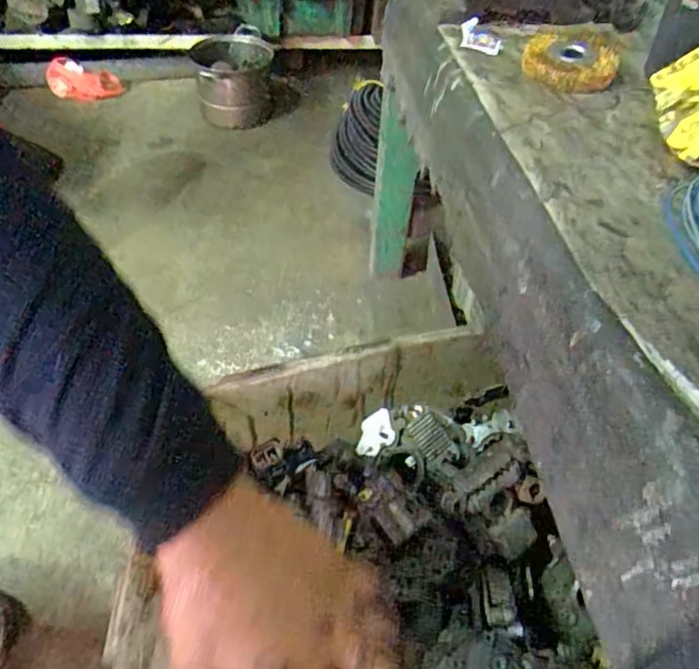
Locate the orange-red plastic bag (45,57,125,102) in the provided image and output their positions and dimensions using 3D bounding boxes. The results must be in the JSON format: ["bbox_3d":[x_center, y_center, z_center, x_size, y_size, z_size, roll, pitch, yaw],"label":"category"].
[{"bbox_3d":[-0.777,-0.738,1.632,0.215,0.097,0.079,-1,49,-4],"label":"orange-red plastic bag"}]

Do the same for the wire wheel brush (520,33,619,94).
[{"bbox_3d":[0.241,-0.300,0.607,0.096,0.030,0.095,22,51,16],"label":"wire wheel brush"}]

